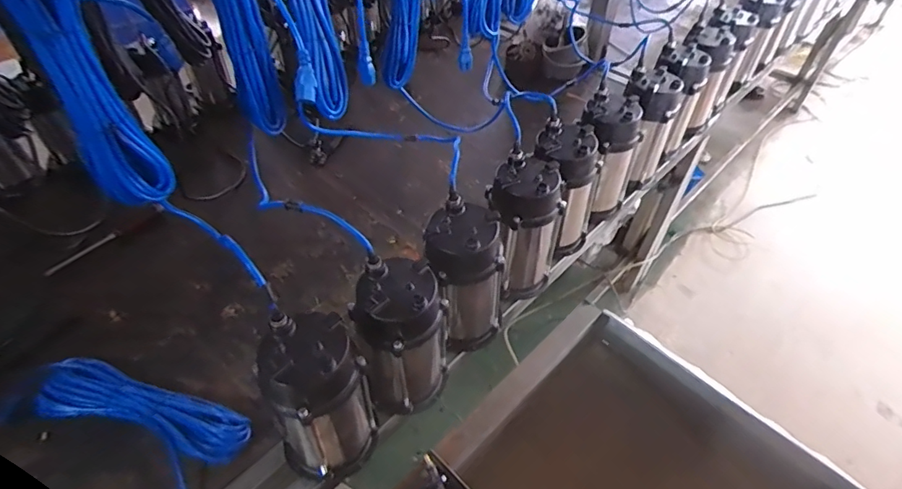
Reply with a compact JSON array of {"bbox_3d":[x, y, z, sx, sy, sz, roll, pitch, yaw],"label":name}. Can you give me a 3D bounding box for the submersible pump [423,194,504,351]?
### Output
[{"bbox_3d":[0.026,0.056,0.832,0.118,0.251,0.123,0,47,0],"label":"submersible pump"}]

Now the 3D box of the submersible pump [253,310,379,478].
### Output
[{"bbox_3d":[-0.182,0.214,0.675,0.120,0.267,0.123,0,47,0],"label":"submersible pump"}]

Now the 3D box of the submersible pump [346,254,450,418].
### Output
[{"bbox_3d":[-0.074,0.153,0.755,0.135,0.269,0.116,-2,47,-3],"label":"submersible pump"}]

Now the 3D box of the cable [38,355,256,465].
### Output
[{"bbox_3d":[-0.485,0.257,0.771,0.352,0.042,0.096,10,48,9],"label":"cable"}]

